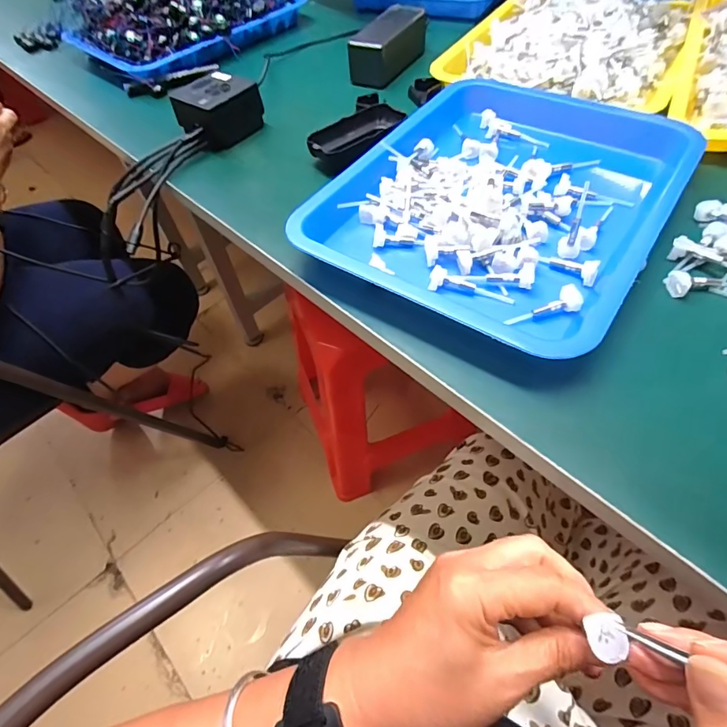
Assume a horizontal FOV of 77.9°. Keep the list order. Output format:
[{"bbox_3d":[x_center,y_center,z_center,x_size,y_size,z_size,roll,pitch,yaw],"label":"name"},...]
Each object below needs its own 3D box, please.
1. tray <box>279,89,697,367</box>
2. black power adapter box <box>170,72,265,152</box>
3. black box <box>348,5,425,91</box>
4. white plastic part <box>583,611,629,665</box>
[{"bbox_3d":[0.128,-0.158,0.405,0.258,0.031,0.324,29,62,23],"label":"tray"},{"bbox_3d":[-0.170,-0.297,0.528,0.065,0.050,0.087,36,66,26],"label":"black power adapter box"},{"bbox_3d":[0.034,-0.429,0.607,0.059,0.051,0.129,24,60,20],"label":"black box"},{"bbox_3d":[0.112,0.126,0.206,0.015,0.004,0.019,3,55,7],"label":"white plastic part"}]

